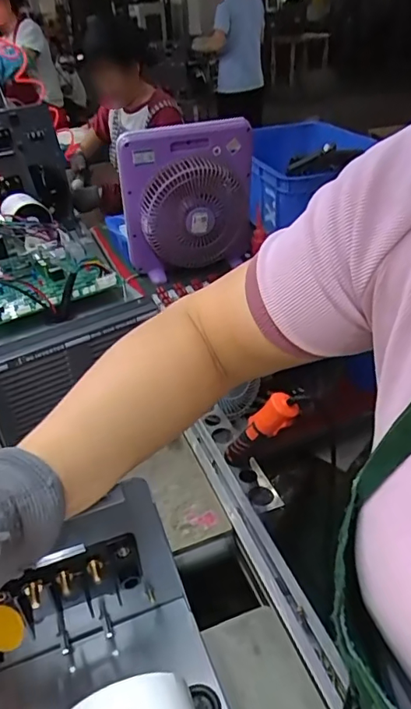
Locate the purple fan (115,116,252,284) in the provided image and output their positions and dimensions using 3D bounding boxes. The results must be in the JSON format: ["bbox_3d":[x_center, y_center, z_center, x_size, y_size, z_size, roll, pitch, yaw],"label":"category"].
[{"bbox_3d":[-0.024,-0.369,1.256,0.342,0.342,0.093,-15,37,-15],"label":"purple fan"}]

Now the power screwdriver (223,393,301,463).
[{"bbox_3d":[0.082,0.117,0.798,0.033,0.198,0.044,-35,77,-36],"label":"power screwdriver"}]

